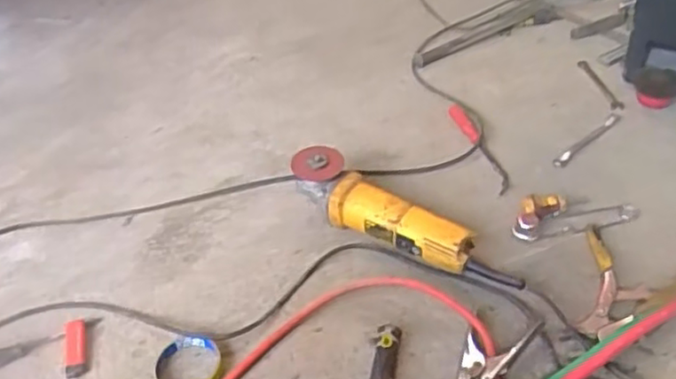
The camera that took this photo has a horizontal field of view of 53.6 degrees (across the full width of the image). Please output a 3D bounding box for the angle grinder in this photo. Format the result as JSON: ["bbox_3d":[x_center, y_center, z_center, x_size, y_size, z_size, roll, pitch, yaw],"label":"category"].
[{"bbox_3d":[0.083,0.041,0.922,0.349,0.093,0.068,22,49,29],"label":"angle grinder"}]

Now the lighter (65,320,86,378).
[{"bbox_3d":[-0.338,0.206,0.859,0.024,0.017,0.080,-11,55,-5],"label":"lighter"}]

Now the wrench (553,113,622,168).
[{"bbox_3d":[0.407,-0.081,1.087,0.181,0.005,0.020,-34,48,-27],"label":"wrench"}]

